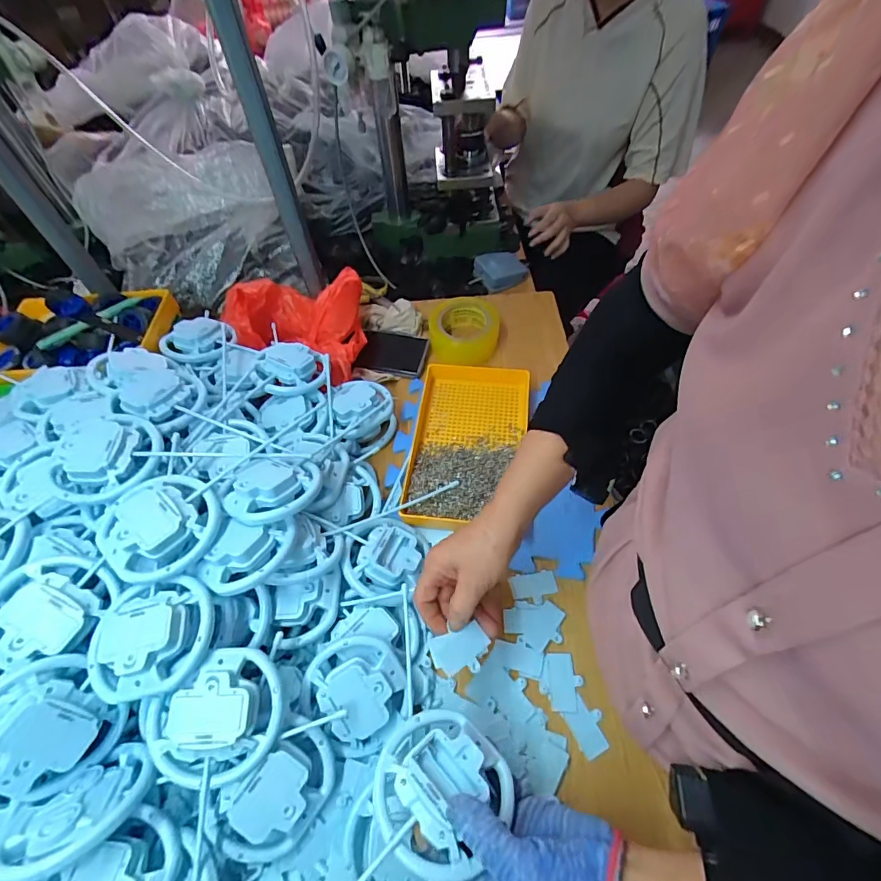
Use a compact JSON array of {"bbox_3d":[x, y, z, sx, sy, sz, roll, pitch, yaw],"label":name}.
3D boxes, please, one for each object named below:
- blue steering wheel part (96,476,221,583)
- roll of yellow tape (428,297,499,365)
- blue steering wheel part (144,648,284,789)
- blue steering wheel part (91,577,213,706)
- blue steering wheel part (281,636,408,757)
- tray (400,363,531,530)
[{"bbox_3d":[-0.259,0.077,0.412,0.097,0.028,0.099,-1,56,2],"label":"blue steering wheel part"},{"bbox_3d":[0.036,-0.175,0.715,0.105,0.050,0.090,-3,56,1],"label":"roll of yellow tape"},{"bbox_3d":[-0.180,0.226,0.366,0.103,0.035,0.089,-40,82,-17],"label":"blue steering wheel part"},{"bbox_3d":[-0.245,0.161,0.374,0.099,0.024,0.089,-11,56,-4],"label":"blue steering wheel part"},{"bbox_3d":[-0.078,0.233,0.415,0.096,0.047,0.093,10,57,9],"label":"blue steering wheel part"},{"bbox_3d":[0.041,0.003,0.596,0.144,0.034,0.242,4,56,6],"label":"tray"}]

